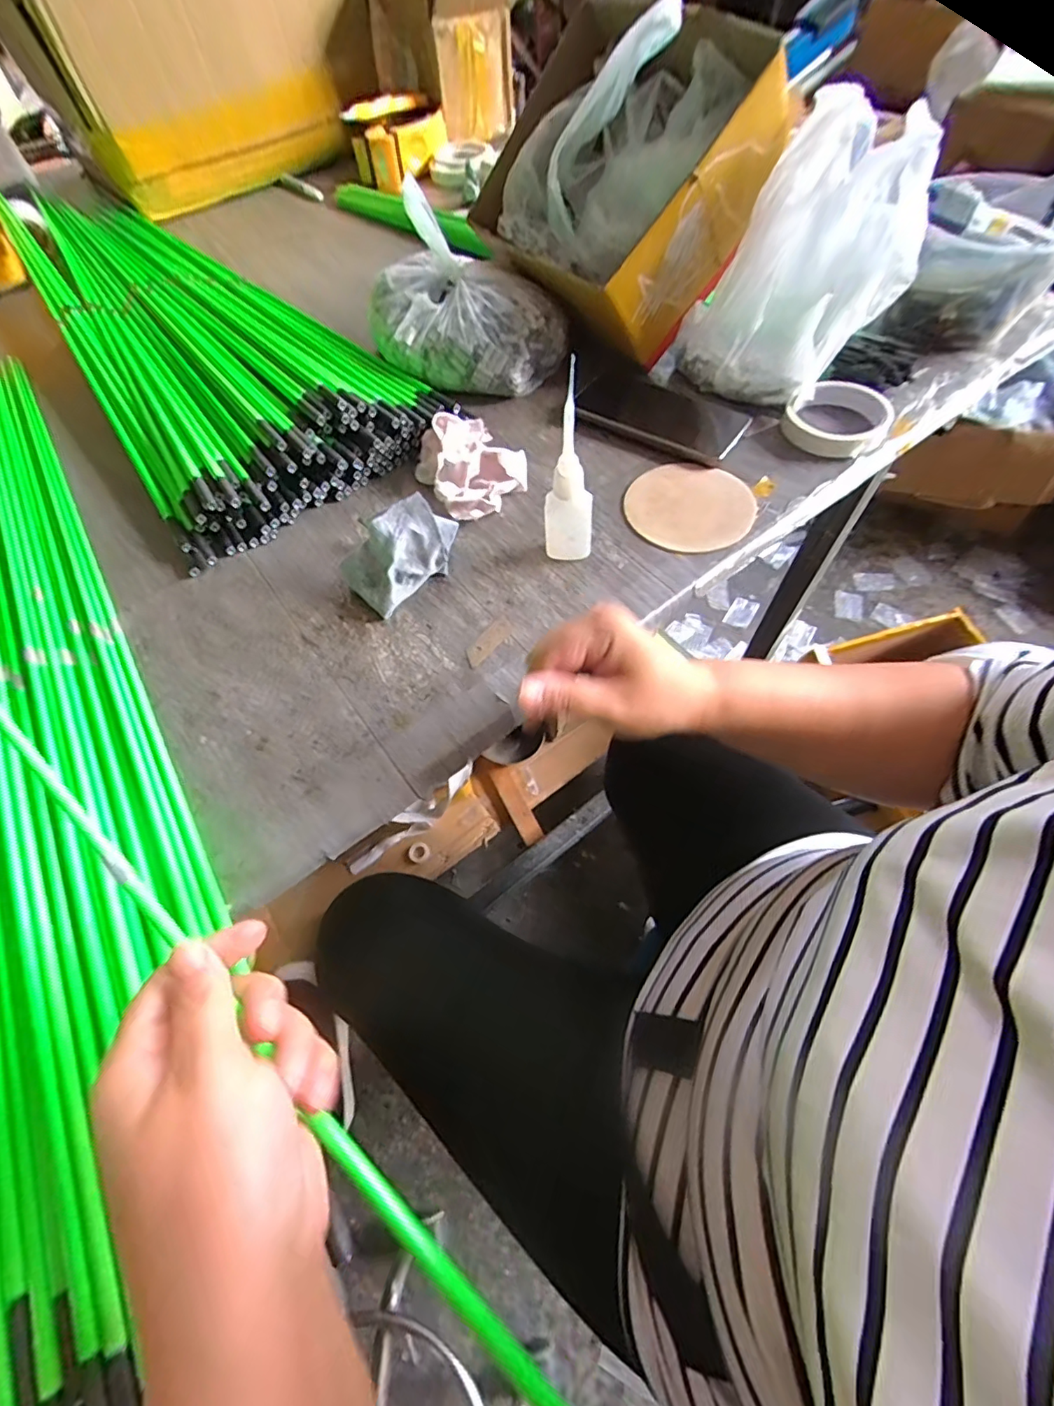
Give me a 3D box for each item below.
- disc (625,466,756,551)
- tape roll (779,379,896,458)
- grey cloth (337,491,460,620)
[{"bbox_3d":[0.140,-0.170,0.454,0.104,0.009,0.104,-1,61,2],"label":"disc"},{"bbox_3d":[0.282,-0.262,0.478,0.089,0.022,0.088,-1,61,2],"label":"tape roll"},{"bbox_3d":[-0.097,-0.120,0.413,0.095,0.056,0.050,-39,67,-17],"label":"grey cloth"}]

